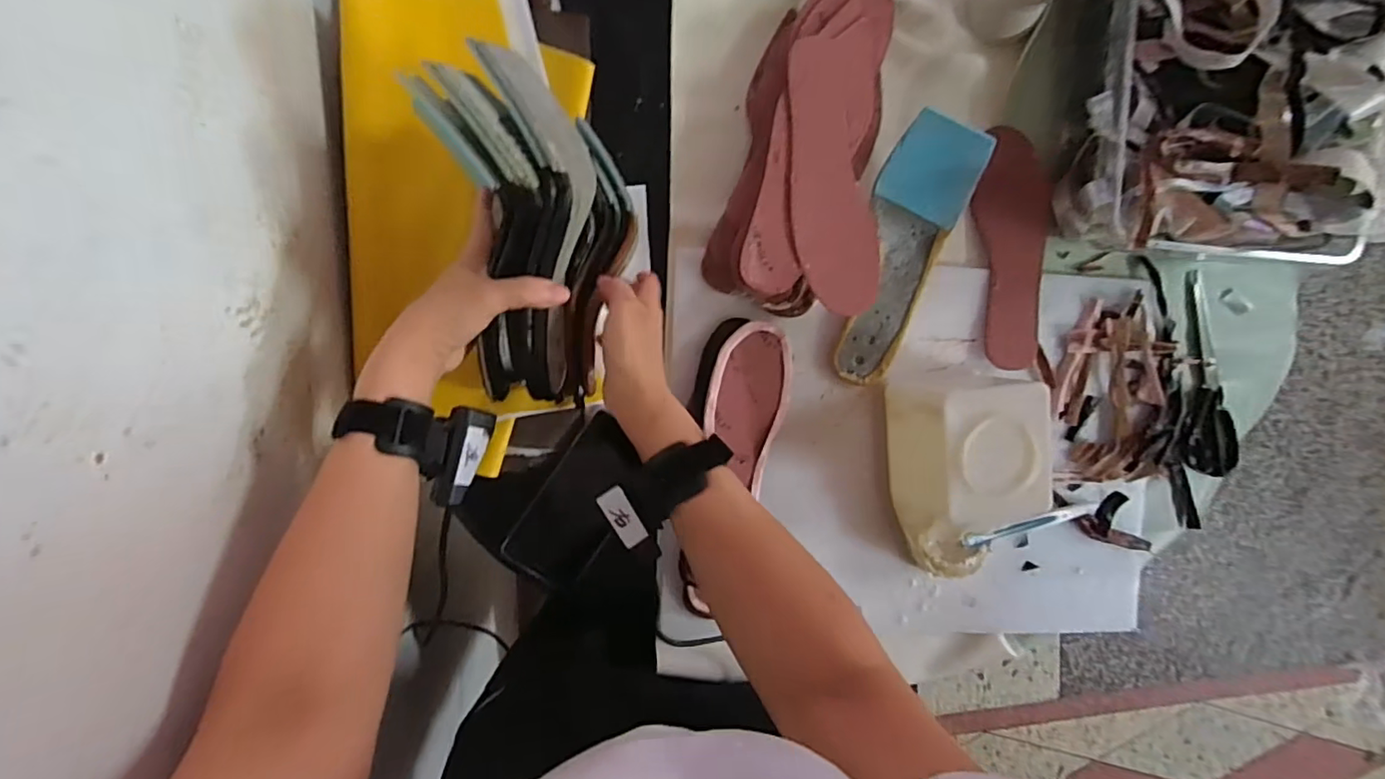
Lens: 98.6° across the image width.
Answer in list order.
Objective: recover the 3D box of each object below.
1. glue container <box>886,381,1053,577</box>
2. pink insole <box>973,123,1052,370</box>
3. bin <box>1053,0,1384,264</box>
[{"bbox_3d":[0.247,0.084,0.541,0.097,0.111,0.186,-8,96,-7],"label":"glue container"},{"bbox_3d":[0.311,-0.135,0.582,0.074,0.013,0.225,0,95,-8],"label":"pink insole"},{"bbox_3d":[0.492,-0.330,0.548,0.270,0.107,0.411,1,95,-8],"label":"bin"}]

